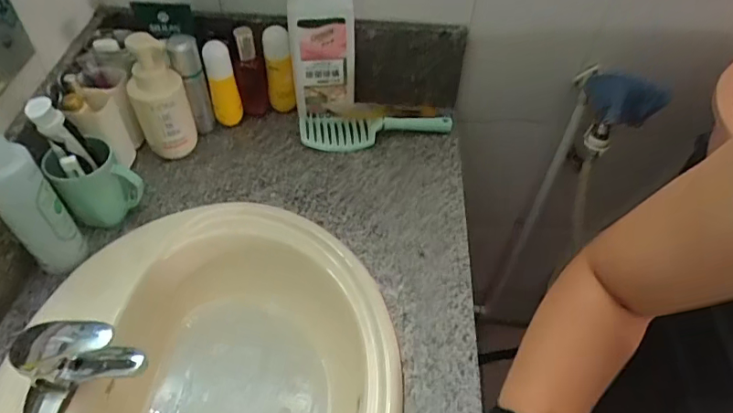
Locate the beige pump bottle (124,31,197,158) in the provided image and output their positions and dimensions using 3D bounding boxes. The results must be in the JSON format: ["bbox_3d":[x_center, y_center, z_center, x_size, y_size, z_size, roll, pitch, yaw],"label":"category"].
[{"bbox_3d":[-0.308,-0.155,0.780,0.078,0.201,0.056,-20,55,-20],"label":"beige pump bottle"}]

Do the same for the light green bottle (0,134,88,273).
[{"bbox_3d":[-0.404,0.003,0.629,0.063,0.207,0.044,-34,60,-28],"label":"light green bottle"}]

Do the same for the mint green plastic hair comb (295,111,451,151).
[{"bbox_3d":[0.018,-0.120,0.860,0.254,0.041,0.064,-1,51,-5],"label":"mint green plastic hair comb"}]

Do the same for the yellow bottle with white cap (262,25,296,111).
[{"bbox_3d":[-0.146,-0.225,0.871,0.045,0.148,0.038,-8,52,-11],"label":"yellow bottle with white cap"}]

